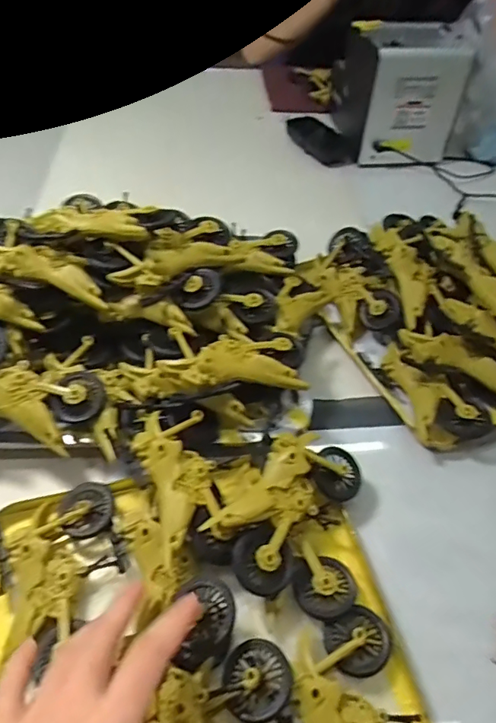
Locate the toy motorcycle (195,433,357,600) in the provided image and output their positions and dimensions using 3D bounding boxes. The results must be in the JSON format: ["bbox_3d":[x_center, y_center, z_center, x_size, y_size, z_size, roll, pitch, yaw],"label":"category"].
[{"bbox_3d":[0.030,0.096,0.329,0.069,0.042,0.121,35,56,24],"label":"toy motorcycle"}]

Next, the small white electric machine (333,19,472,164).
[{"bbox_3d":[0.200,-0.360,0.660,0.131,0.133,0.133,-1,49,-4],"label":"small white electric machine"}]

